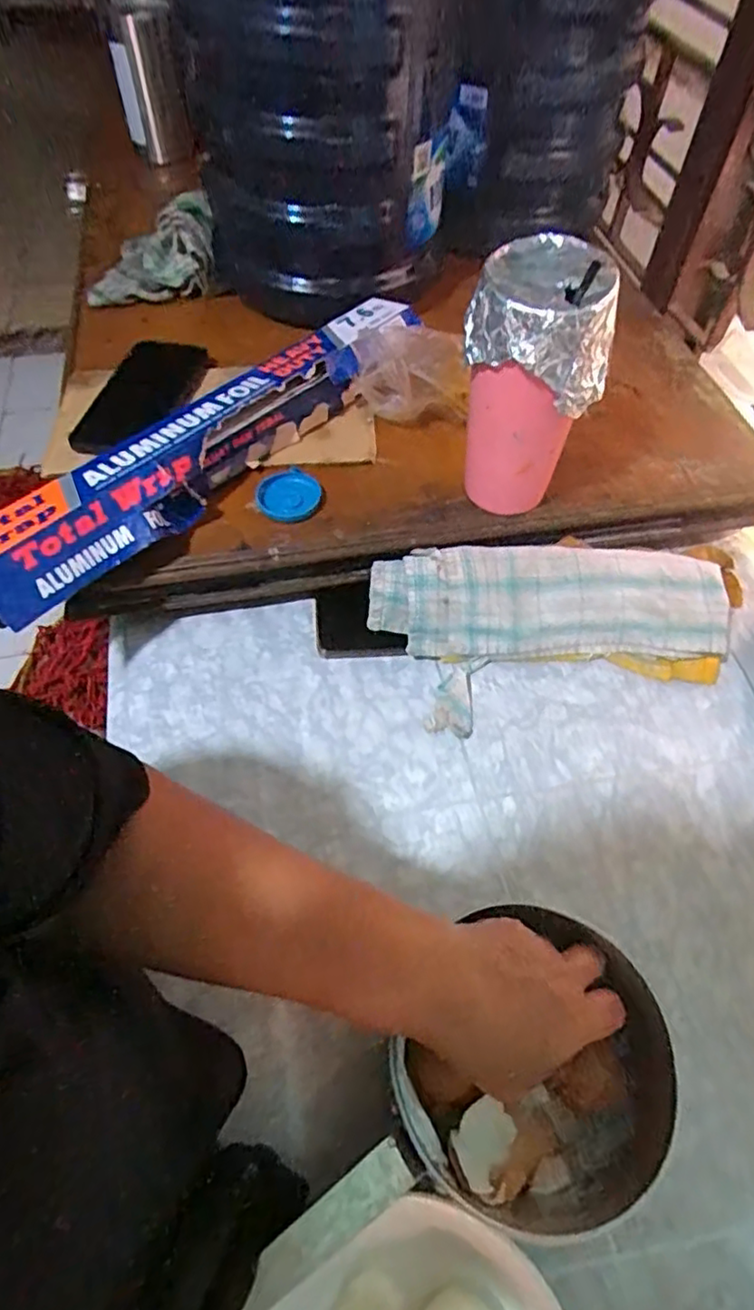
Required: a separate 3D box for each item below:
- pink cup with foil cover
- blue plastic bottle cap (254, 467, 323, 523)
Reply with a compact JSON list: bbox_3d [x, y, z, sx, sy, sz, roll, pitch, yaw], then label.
[{"bbox_3d":[0.112,-0.198,0.497,0.102,0.190,0.090,12,57,7],"label":"pink cup with foil cover"},{"bbox_3d":[-0.078,-0.140,0.562,0.053,0.009,0.053,1,57,-1],"label":"blue plastic bottle cap"}]

